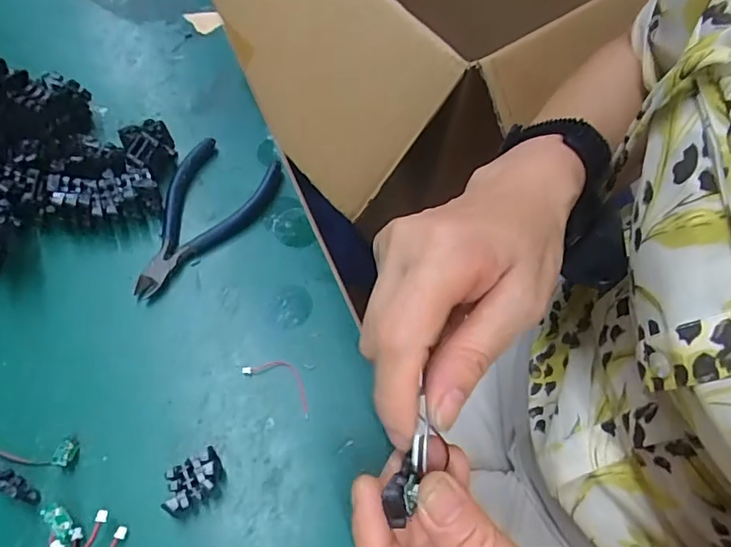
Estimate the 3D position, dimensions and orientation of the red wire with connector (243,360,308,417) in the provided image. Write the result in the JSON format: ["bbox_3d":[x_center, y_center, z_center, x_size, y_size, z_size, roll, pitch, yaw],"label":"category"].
[{"bbox_3d":[-0.043,0.057,0.279,0.042,0.006,0.019,31,62,11],"label":"red wire with connector"}]

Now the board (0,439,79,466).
[{"bbox_3d":[-0.170,0.084,0.252,0.059,0.005,0.013,6,60,-3],"label":"board"}]

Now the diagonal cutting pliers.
[{"bbox_3d":[-0.097,-0.034,0.323,0.060,0.012,0.115,16,60,3],"label":"diagonal cutting pliers"}]

